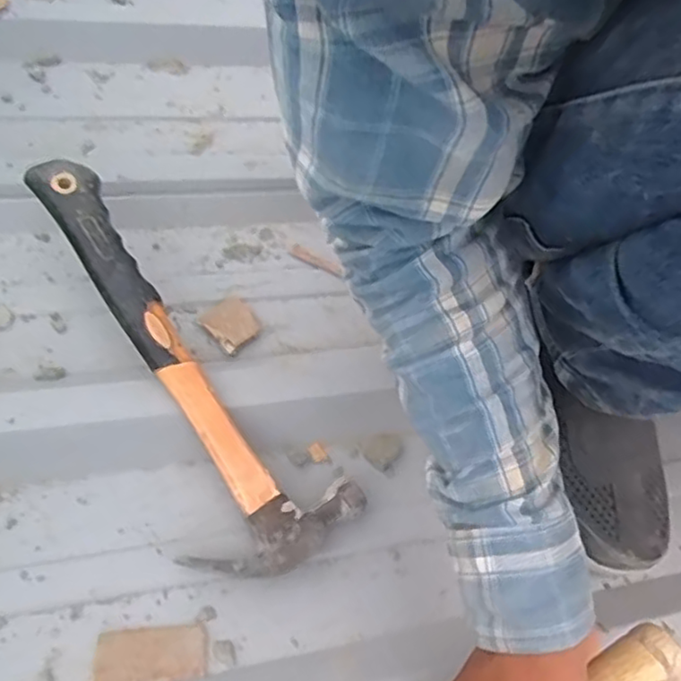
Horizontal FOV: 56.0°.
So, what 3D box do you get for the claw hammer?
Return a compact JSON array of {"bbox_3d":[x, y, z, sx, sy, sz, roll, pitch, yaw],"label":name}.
[{"bbox_3d":[-0.116,0.010,0.436,0.102,0.031,0.320,-33,82,-14],"label":"claw hammer"}]

